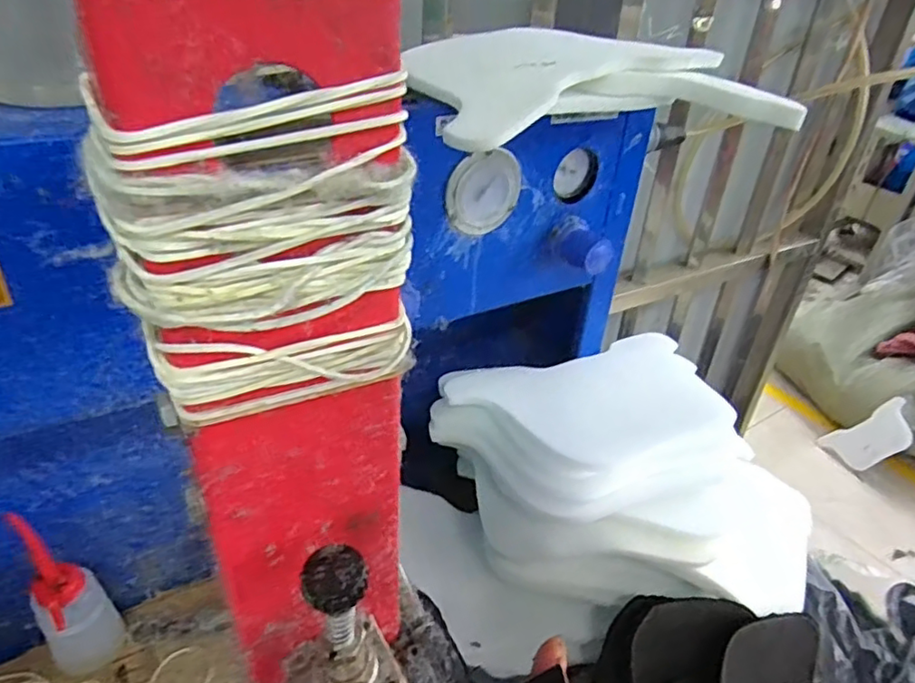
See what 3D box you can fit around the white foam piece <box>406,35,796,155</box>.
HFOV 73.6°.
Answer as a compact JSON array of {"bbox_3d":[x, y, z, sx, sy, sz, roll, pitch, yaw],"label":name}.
[{"bbox_3d":[0.080,-0.160,0.378,0.234,0.037,0.129,-9,37,-21],"label":"white foam piece"}]

